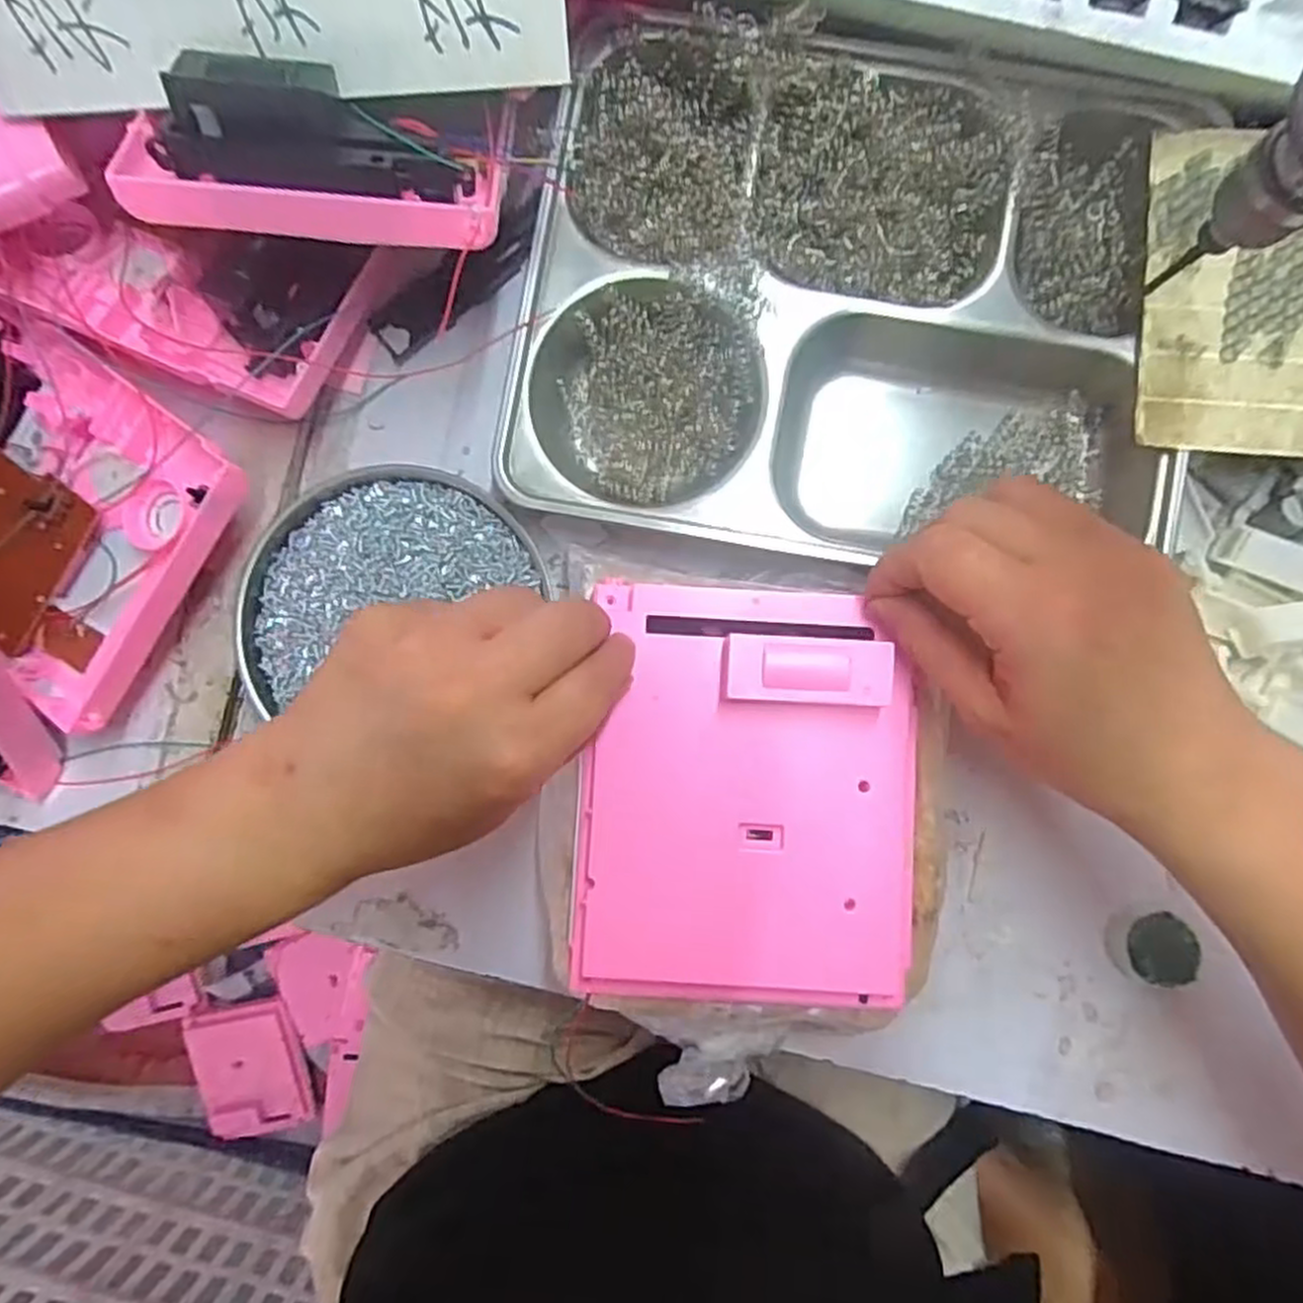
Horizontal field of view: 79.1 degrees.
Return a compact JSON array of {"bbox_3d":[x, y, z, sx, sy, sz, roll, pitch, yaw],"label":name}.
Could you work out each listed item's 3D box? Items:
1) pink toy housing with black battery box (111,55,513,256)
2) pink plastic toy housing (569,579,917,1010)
[{"bbox_3d":[-0.120,-0.173,0.279,0.126,0.030,0.058,4,88,2],"label":"pink toy housing with black battery box"},{"bbox_3d":[0.037,0.055,0.300,0.125,0.025,0.155,4,91,1],"label":"pink plastic toy housing"}]

